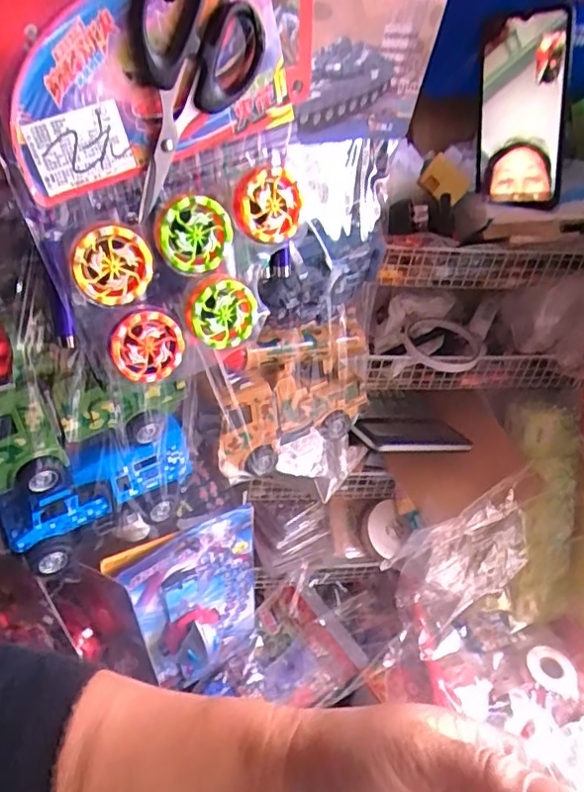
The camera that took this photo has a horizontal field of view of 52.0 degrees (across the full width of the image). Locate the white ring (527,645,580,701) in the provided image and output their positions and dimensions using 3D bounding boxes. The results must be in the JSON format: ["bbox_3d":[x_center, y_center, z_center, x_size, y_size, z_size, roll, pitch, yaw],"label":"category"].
[{"bbox_3d":[0.295,0.309,0.674,0.057,0.011,0.051,19,41,19],"label":"white ring"}]

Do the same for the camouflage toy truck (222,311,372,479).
[{"bbox_3d":[0.007,-0.002,0.513,0.164,0.104,0.050,-25,46,-31],"label":"camouflage toy truck"}]

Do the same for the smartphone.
[{"bbox_3d":[0.209,-0.254,0.546,0.074,0.159,0.016,9,26,32],"label":"smartphone"}]

